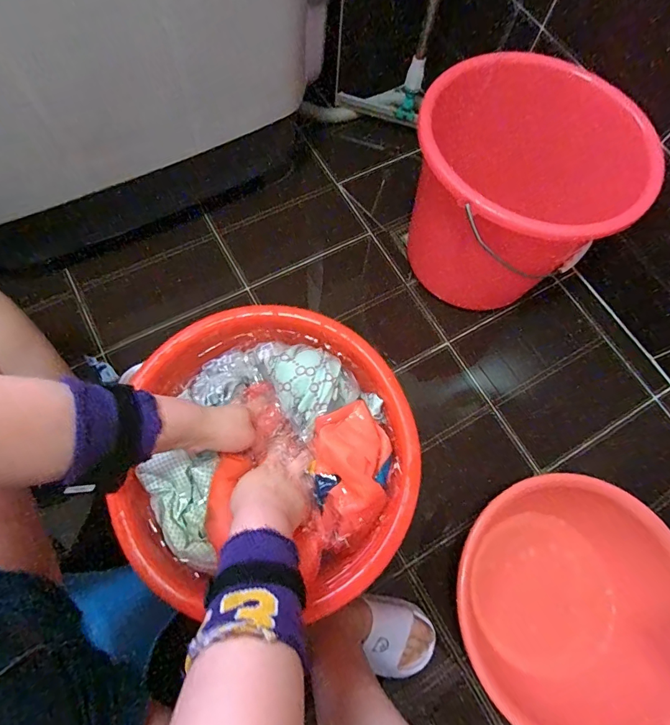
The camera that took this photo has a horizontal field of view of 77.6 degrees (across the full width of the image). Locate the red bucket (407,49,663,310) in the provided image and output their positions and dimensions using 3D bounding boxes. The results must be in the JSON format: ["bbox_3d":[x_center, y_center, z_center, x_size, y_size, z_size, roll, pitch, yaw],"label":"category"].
[{"bbox_3d":[0.295,-0.282,0.759,0.335,0.324,0.314,1,72,-3],"label":"red bucket"}]

